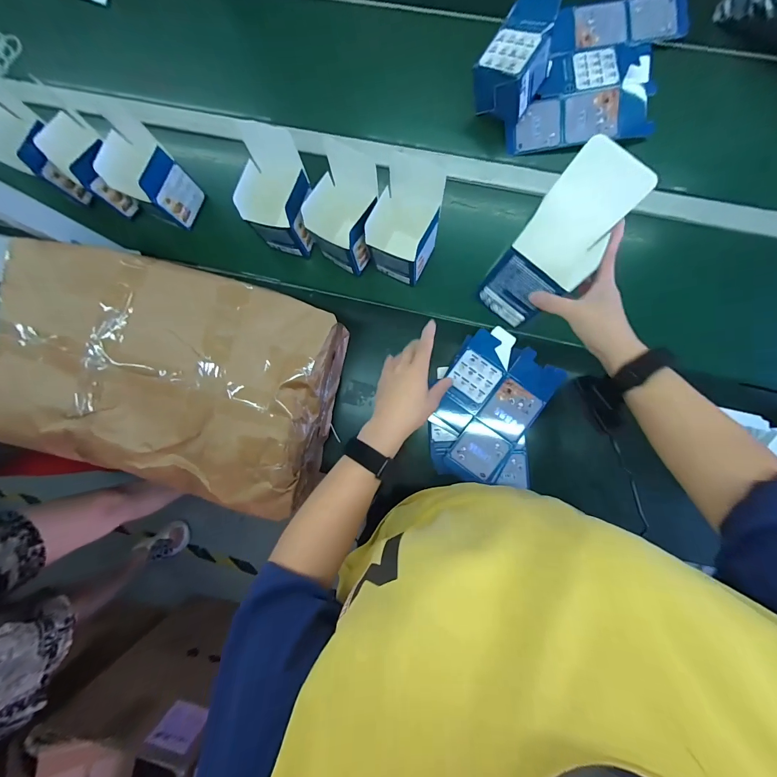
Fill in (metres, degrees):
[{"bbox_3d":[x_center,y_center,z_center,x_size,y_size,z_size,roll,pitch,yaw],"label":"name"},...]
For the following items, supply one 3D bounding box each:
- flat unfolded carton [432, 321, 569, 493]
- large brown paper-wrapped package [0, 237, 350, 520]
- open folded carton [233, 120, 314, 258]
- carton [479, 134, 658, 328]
[{"bbox_3d":[0.174,0.035,0.575,0.179,0.022,0.247,19,87,7],"label":"flat unfolded carton"},{"bbox_3d":[-0.367,-0.026,0.555,0.552,0.134,0.337,15,87,7],"label":"large brown paper-wrapped package"},{"bbox_3d":[-0.175,-0.322,0.560,0.097,0.131,0.138,13,86,6],"label":"open folded carton"},{"bbox_3d":[0.191,-0.157,0.385,0.089,0.049,0.194,41,124,7],"label":"carton"}]

